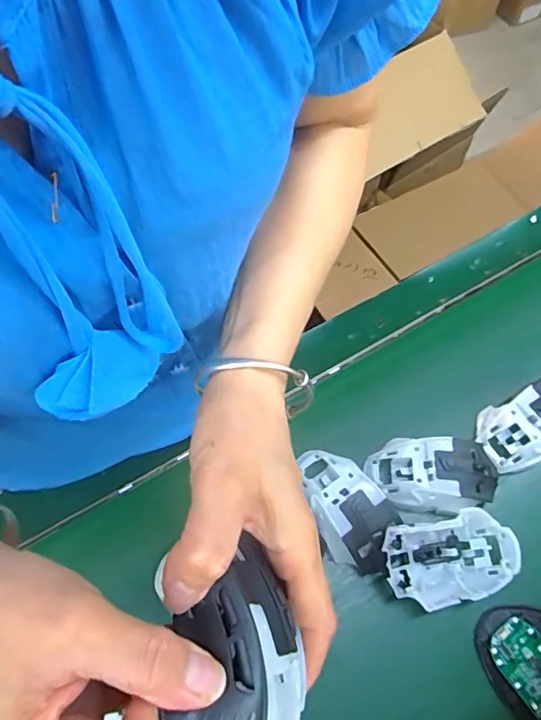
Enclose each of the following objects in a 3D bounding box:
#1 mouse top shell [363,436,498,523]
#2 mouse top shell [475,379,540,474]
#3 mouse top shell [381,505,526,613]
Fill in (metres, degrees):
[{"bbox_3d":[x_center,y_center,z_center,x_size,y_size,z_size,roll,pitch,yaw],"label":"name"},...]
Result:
[{"bbox_3d":[0.146,0.103,0.462,0.112,0.028,0.067,-1,62,0],"label":"mouse top shell"},{"bbox_3d":[0.251,0.058,0.489,0.111,0.032,0.063,-23,64,-11],"label":"mouse top shell"},{"bbox_3d":[0.150,0.166,0.432,0.110,0.030,0.064,-12,62,-6],"label":"mouse top shell"}]

